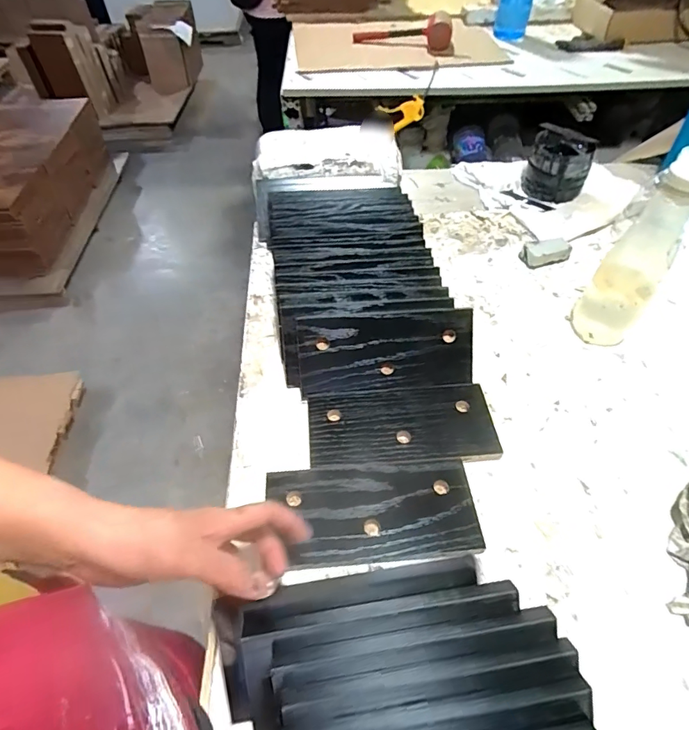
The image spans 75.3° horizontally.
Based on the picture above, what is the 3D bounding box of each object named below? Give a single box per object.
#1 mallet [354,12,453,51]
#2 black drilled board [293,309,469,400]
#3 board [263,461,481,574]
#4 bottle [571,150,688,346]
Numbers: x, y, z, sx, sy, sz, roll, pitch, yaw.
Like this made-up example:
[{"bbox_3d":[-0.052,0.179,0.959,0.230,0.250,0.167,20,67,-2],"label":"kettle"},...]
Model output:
[{"bbox_3d":[0.178,-1.036,1.395,0.314,0.081,0.065,22,55,18],"label":"mallet"},{"bbox_3d":[0.048,-0.014,0.522,0.200,0.090,0.010,-4,11,-2],"label":"black drilled board"},{"bbox_3d":[0.027,0.140,0.434,0.195,0.015,0.098,-4,51,-2],"label":"board"},{"bbox_3d":[0.332,-0.120,0.512,0.065,0.242,0.055,29,57,22],"label":"bottle"}]

